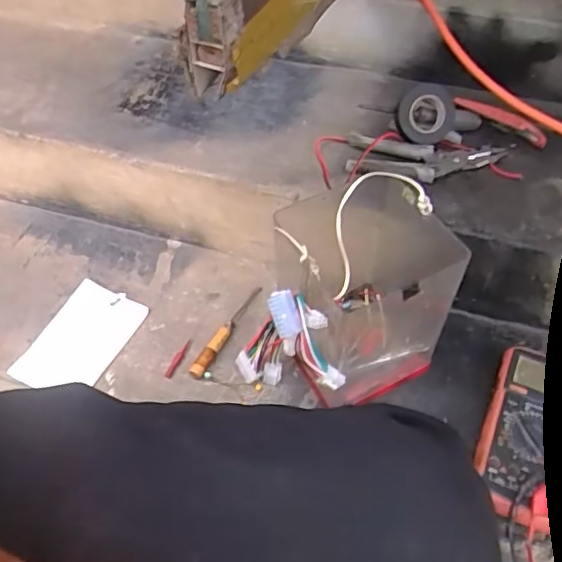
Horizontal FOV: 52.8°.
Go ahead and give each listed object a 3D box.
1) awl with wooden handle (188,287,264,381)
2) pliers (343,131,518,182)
[{"bbox_3d":[-0.066,0.056,0.675,0.017,0.014,0.139,24,54,19],"label":"awl with wooden handle"},{"bbox_3d":[0.175,-0.148,0.655,0.190,0.029,0.067,3,55,3],"label":"pliers"}]

